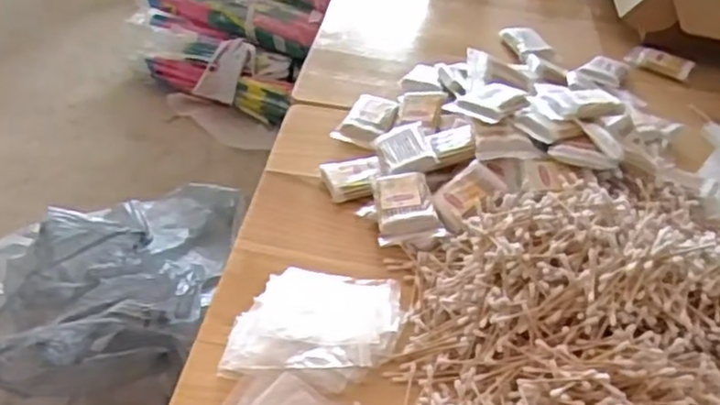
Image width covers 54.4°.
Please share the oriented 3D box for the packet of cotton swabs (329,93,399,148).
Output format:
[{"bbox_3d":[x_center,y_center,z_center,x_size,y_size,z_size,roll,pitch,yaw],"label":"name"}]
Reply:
[{"bbox_3d":[0.011,-0.102,0.850,0.055,0.018,0.088,19,47,17],"label":"packet of cotton swabs"}]

